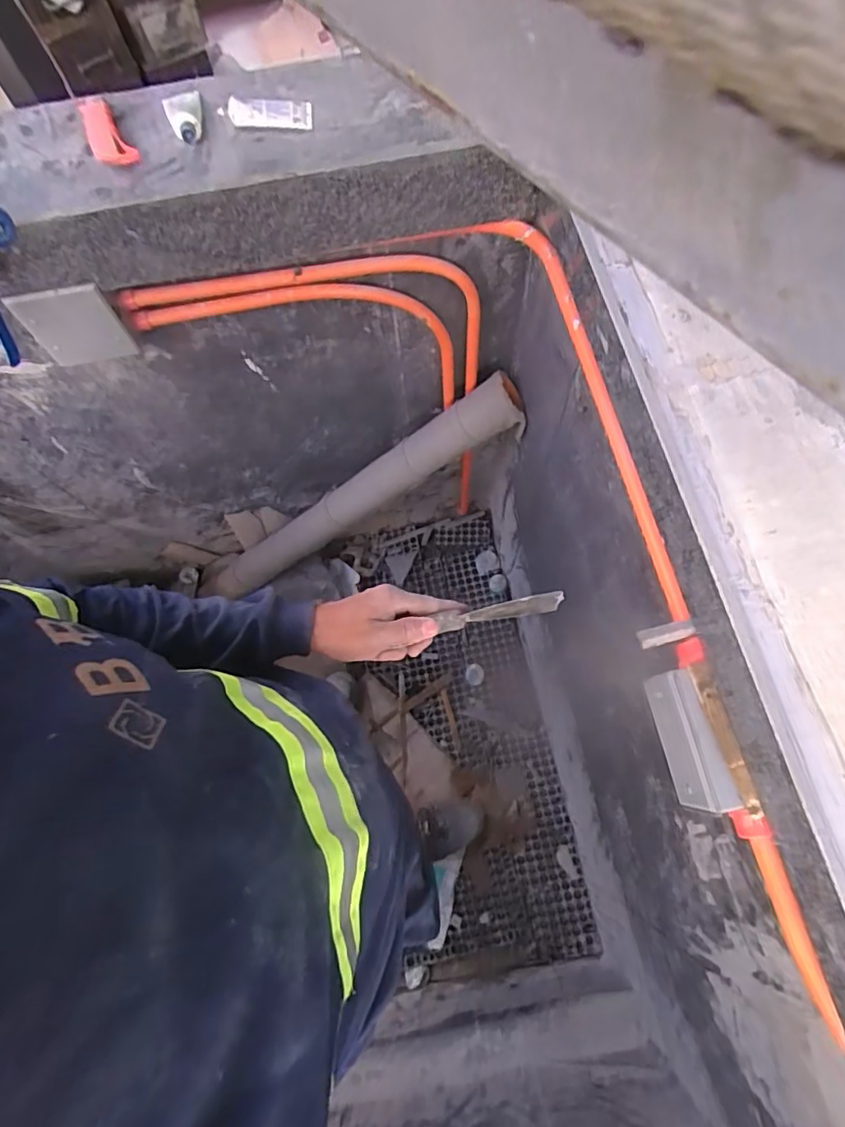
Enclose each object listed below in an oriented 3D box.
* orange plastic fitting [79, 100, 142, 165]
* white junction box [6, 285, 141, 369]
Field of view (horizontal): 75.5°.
[{"bbox_3d":[-0.353,-0.476,0.608,0.042,0.017,0.113,-31,71,-9],"label":"orange plastic fitting"},{"bbox_3d":[-0.465,-0.311,0.729,0.125,0.128,0.026,-7,69,0],"label":"white junction box"}]

